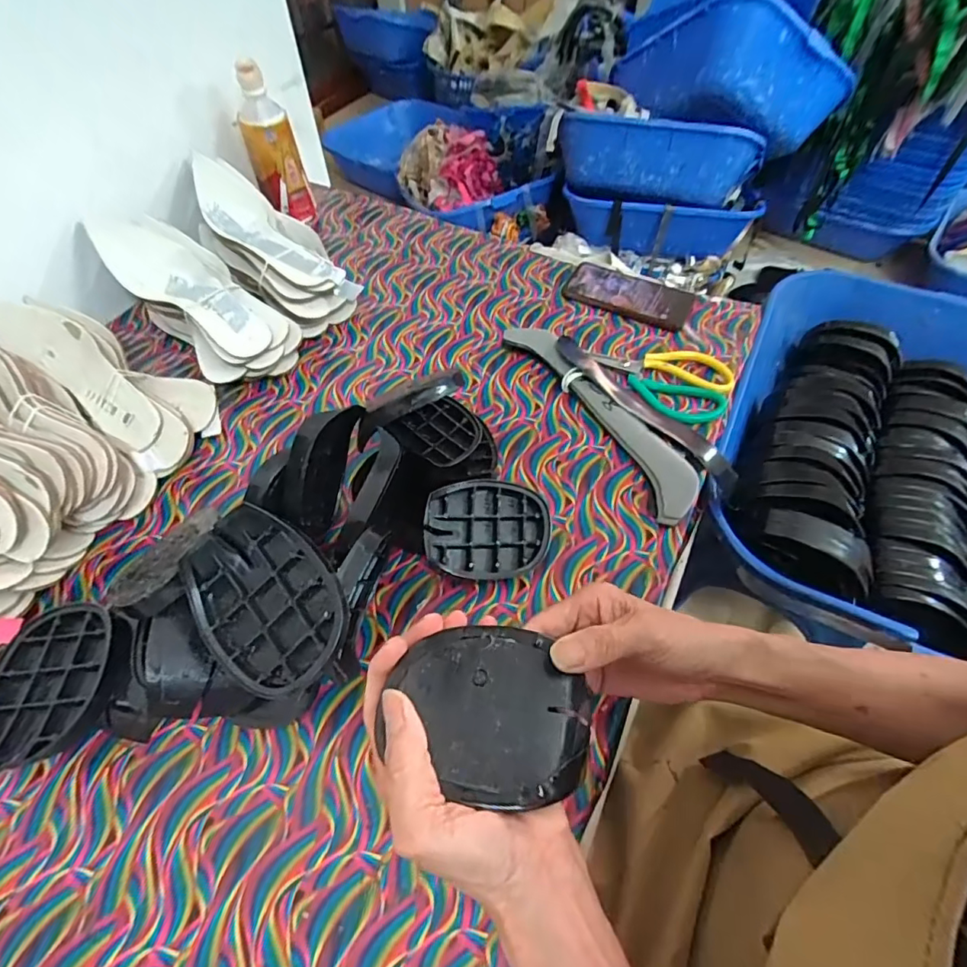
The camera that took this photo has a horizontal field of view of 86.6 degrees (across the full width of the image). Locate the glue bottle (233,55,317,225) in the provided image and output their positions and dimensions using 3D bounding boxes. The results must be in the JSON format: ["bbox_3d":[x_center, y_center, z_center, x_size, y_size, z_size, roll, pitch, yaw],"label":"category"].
[{"bbox_3d":[-0.296,-0.467,0.724,0.069,0.187,0.056,-20,56,-12],"label":"glue bottle"}]

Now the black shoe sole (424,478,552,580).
[{"bbox_3d":[0.004,0.041,0.454,0.111,0.017,0.086,13,68,-12],"label":"black shoe sole"}]

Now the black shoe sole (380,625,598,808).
[{"bbox_3d":[0.005,0.125,0.285,0.105,0.032,0.087,13,56,11],"label":"black shoe sole"}]

